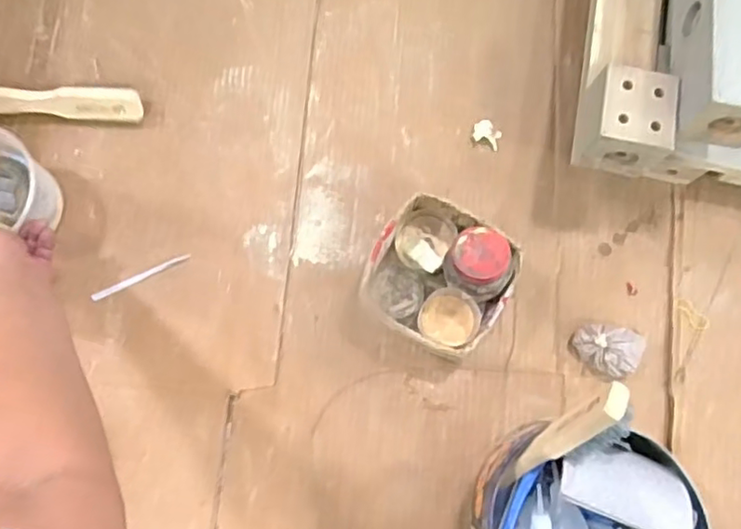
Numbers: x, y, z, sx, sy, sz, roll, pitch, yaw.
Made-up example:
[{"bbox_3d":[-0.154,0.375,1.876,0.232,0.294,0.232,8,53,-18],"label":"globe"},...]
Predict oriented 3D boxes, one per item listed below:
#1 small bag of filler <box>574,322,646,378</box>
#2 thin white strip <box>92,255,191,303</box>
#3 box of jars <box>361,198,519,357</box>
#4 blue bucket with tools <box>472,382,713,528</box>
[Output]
[{"bbox_3d":[0.246,0.088,0.617,0.074,0.032,0.050,4,77,-1],"label":"small bag of filler"},{"bbox_3d":[-0.242,0.012,0.640,0.107,0.005,0.008,-27,79,-7],"label":"thin white strip"},{"bbox_3d":[0.066,0.015,0.598,0.136,0.098,0.132,36,79,6],"label":"box of jars"},{"bbox_3d":[0.192,0.223,0.511,0.171,0.178,0.179,0,77,0],"label":"blue bucket with tools"}]

